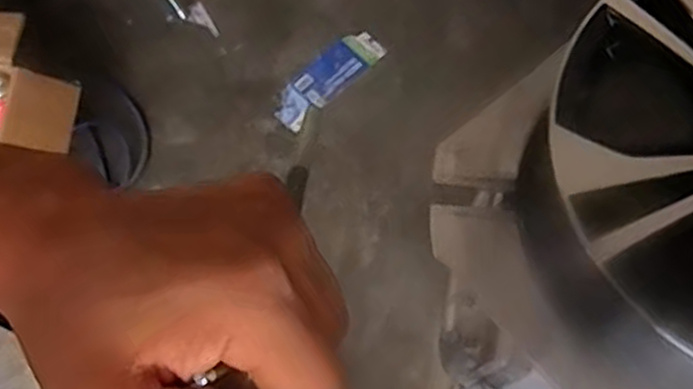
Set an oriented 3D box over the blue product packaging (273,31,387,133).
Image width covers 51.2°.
[{"bbox_3d":[-0.044,-0.264,1.633,0.294,0.024,0.097,-42,76,-14],"label":"blue product packaging"}]

